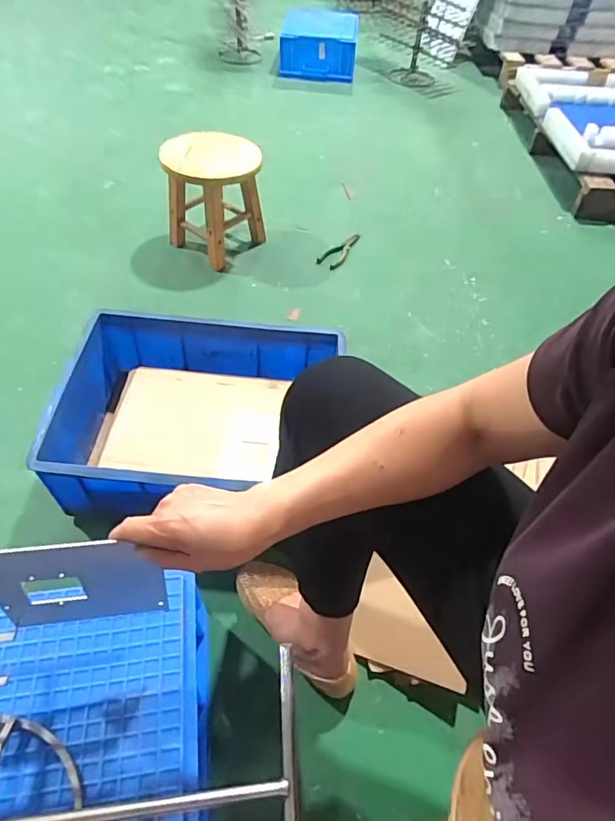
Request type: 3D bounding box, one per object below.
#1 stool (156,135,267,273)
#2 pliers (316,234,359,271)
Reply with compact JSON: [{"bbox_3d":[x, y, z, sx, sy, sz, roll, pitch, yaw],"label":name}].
[{"bbox_3d":[-0.248,-0.557,1.374,0.264,0.292,0.249,-5,50,-8],"label":"stool"},{"bbox_3d":[0.095,-0.487,1.542,0.075,0.021,0.189,21,49,15],"label":"pliers"}]

